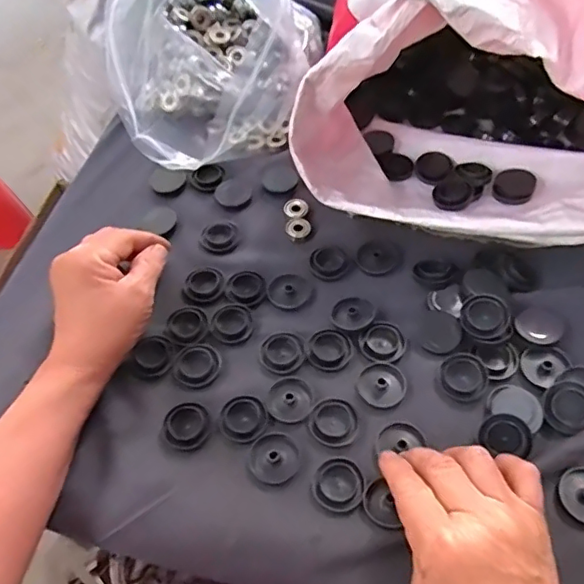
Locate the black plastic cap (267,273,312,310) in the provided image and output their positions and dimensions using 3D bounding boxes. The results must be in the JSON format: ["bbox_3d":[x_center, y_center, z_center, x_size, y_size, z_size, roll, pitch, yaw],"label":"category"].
[{"bbox_3d":[-0.002,-0.001,0.445,0.034,0.004,0.033,-3,54,3],"label":"black plastic cap"}]

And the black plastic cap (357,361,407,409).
[{"bbox_3d":[0.064,0.065,0.393,0.033,0.004,0.033,-3,54,3],"label":"black plastic cap"}]

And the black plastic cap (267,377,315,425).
[{"bbox_3d":[-0.001,0.075,0.391,0.031,0.007,0.032,-3,54,3],"label":"black plastic cap"}]

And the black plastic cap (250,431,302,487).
[{"bbox_3d":[-0.011,0.110,0.370,0.033,0.006,0.033,-3,54,3],"label":"black plastic cap"}]

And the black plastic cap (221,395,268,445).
[{"bbox_3d":[-0.033,0.087,0.385,0.031,0.007,0.032,-3,54,3],"label":"black plastic cap"}]

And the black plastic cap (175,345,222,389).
[{"bbox_3d":[-0.069,0.054,0.409,0.033,0.004,0.034,-3,54,3],"label":"black plastic cap"}]

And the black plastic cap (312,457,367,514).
[{"bbox_3d":[0.030,0.123,0.356,0.033,0.004,0.033,-3,54,3],"label":"black plastic cap"}]

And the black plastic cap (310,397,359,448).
[{"bbox_3d":[0.029,0.089,0.380,0.032,0.005,0.033,-38,59,-21],"label":"black plastic cap"}]

